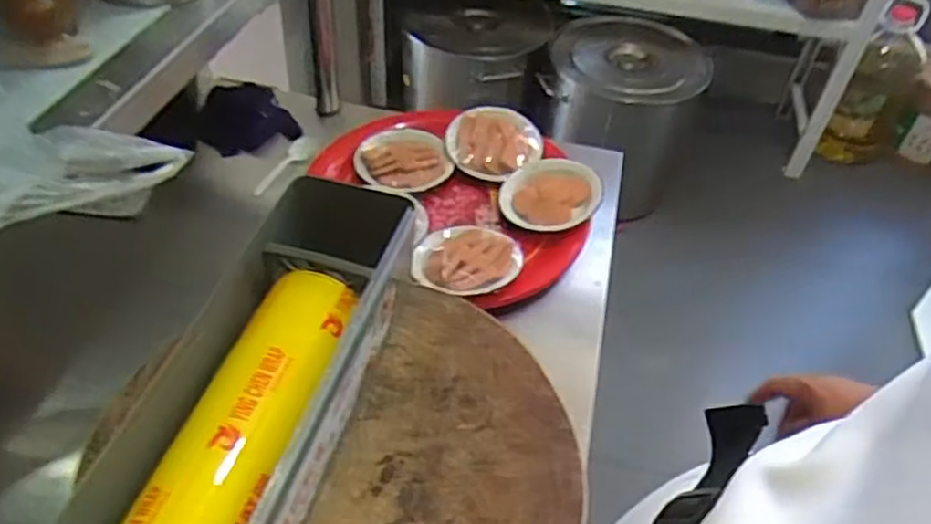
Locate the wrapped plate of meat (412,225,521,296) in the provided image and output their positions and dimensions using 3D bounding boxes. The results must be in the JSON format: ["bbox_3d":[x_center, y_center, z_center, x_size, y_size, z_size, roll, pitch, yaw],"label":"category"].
[{"bbox_3d":[0.000,-0.006,0.857,0.122,0.032,0.128,2,46,-2],"label":"wrapped plate of meat"}]

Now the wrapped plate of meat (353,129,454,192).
[{"bbox_3d":[-0.087,-0.139,0.987,0.121,0.029,0.114,2,46,-2],"label":"wrapped plate of meat"}]

